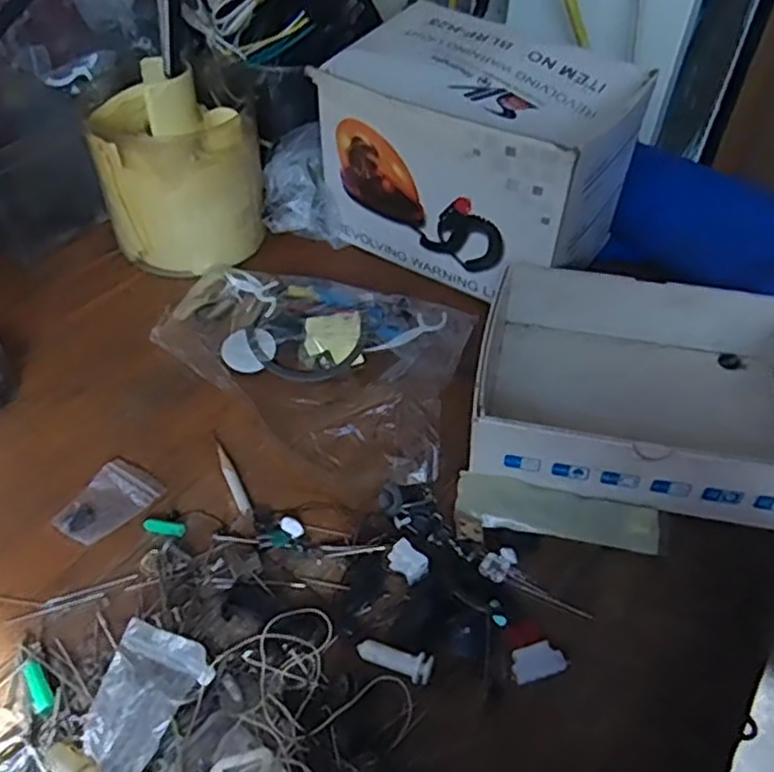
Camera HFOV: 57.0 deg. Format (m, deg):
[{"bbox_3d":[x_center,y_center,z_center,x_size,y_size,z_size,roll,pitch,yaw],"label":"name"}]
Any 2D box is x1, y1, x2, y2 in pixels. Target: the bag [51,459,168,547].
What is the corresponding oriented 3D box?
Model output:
[{"bbox_3d":[-0.164,0.069,0.420,0.040,0.004,0.054,24,50,22],"label":"bag"}]

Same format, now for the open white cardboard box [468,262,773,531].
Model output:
[{"bbox_3d":[0.167,0.001,0.455,0.202,0.053,0.152,10,46,9],"label":"open white cardboard box"}]

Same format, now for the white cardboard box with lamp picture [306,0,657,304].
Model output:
[{"bbox_3d":[0.066,-0.174,0.545,0.198,0.144,0.135,24,50,22],"label":"white cardboard box with lamp picture"}]

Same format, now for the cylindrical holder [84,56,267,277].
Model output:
[{"bbox_3d":[-0.160,-0.171,0.560,0.117,0.126,0.101,-9,46,-9],"label":"cylindrical holder"}]

